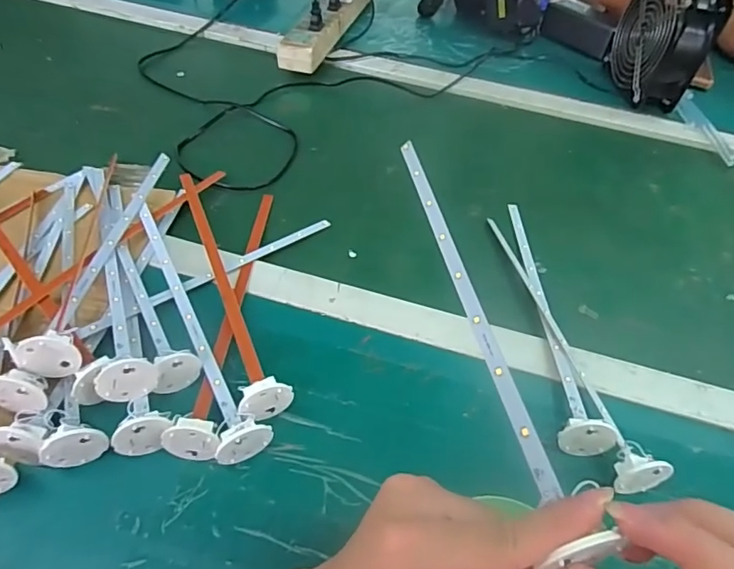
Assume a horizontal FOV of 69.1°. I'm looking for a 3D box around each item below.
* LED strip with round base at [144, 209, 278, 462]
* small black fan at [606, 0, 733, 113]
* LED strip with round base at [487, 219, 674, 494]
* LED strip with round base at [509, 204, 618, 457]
[{"bbox_3d":[-0.146,0.022,0.425,0.035,0.029,0.262,-21,53,-24],"label":"LED strip with round base"},{"bbox_3d":[0.399,-0.334,0.729,0.063,0.148,0.143,2,47,-5],"label":"small black fan"},{"bbox_3d":[0.162,0.032,0.451,0.031,0.033,0.284,-4,48,-10],"label":"LED strip with round base"},{"bbox_3d":[0.162,0.011,0.472,0.036,0.034,0.284,6,47,-2],"label":"LED strip with round base"}]

